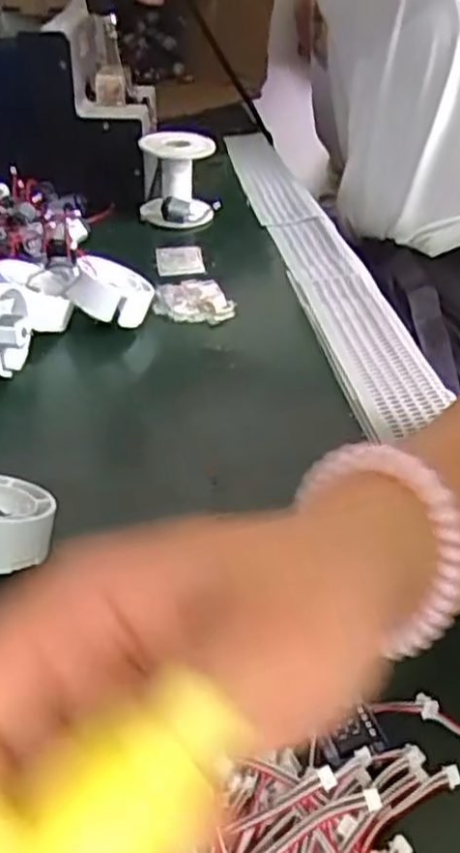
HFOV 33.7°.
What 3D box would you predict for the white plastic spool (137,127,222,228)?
[{"bbox_3d":[-0.046,-0.212,0.643,0.065,0.070,0.059,-9,38,-7],"label":"white plastic spool"}]

